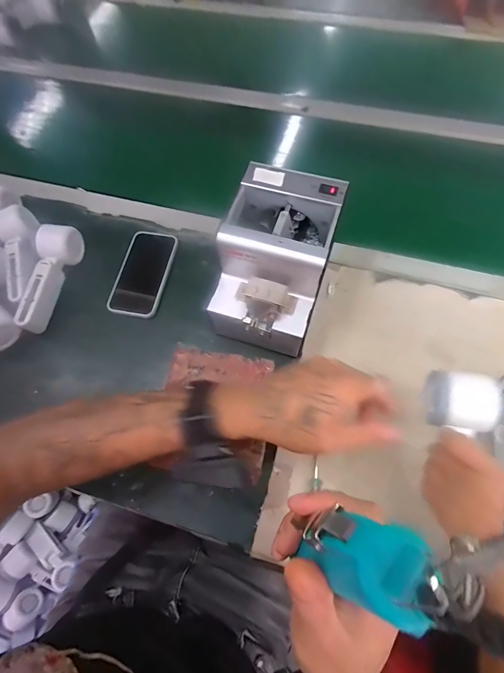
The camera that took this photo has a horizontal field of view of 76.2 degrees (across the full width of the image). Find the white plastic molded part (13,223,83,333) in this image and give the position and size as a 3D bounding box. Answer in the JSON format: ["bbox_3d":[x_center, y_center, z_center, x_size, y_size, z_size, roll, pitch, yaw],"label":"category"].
[{"bbox_3d":[-0.299,-0.086,0.473,0.047,0.060,0.159,5,68,5],"label":"white plastic molded part"}]

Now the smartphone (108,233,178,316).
[{"bbox_3d":[-0.166,-0.100,0.499,0.072,0.014,0.148,10,68,7],"label":"smartphone"}]

